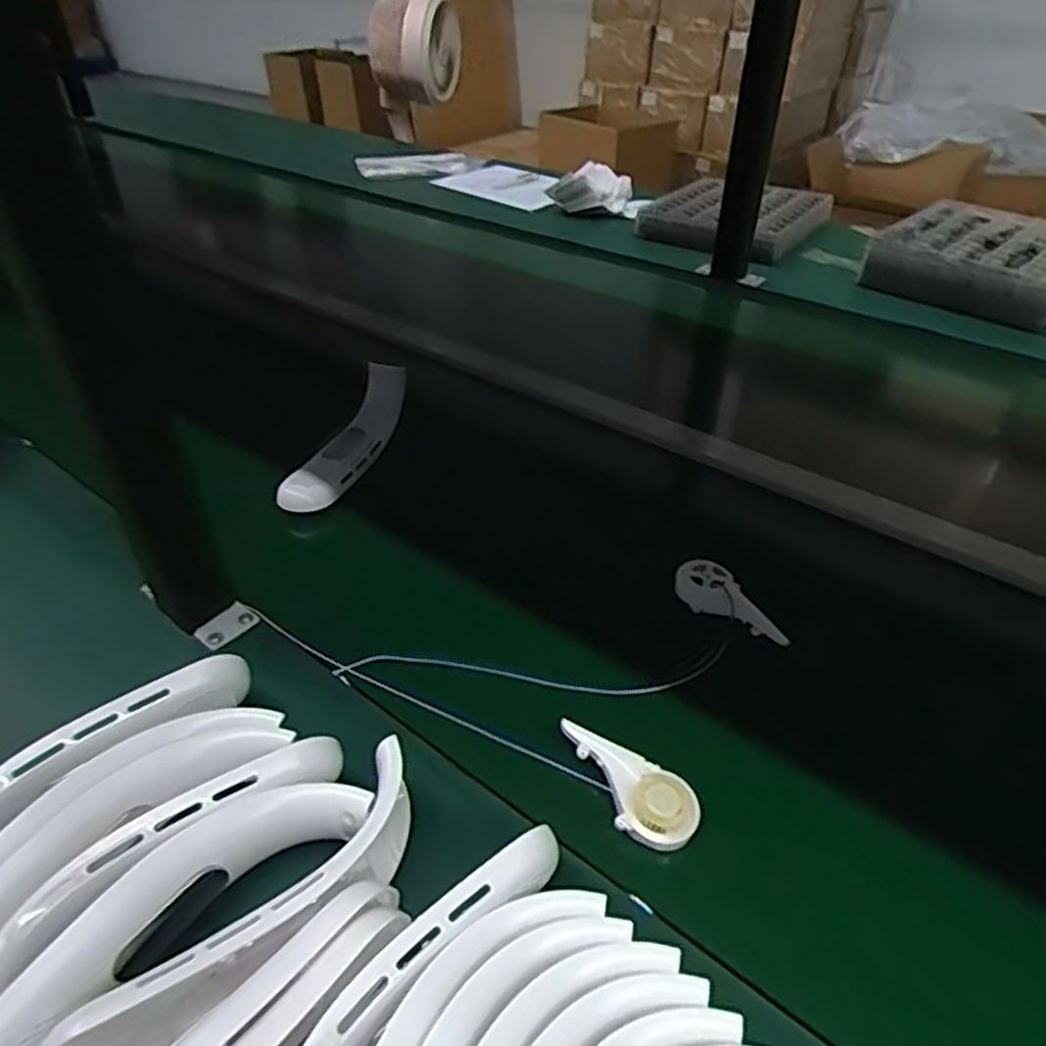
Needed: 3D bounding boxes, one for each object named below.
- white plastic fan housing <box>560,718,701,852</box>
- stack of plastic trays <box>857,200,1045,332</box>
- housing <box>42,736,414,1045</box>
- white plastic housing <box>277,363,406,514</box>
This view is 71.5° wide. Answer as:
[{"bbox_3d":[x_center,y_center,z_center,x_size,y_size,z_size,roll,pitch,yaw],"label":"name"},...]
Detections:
[{"bbox_3d":[0.059,0.155,0.428,0.091,0.009,0.044,25,58,18],"label":"white plastic fan housing"},{"bbox_3d":[0.671,-0.383,1.058,0.267,0.071,0.273,27,46,30],"label":"stack of plastic trays"},{"bbox_3d":[-0.124,0.191,0.350,0.053,0.052,0.199,28,47,31],"label":"housing"},{"bbox_3d":[-0.172,-0.083,0.698,0.049,0.052,0.192,9,40,12],"label":"white plastic housing"}]

